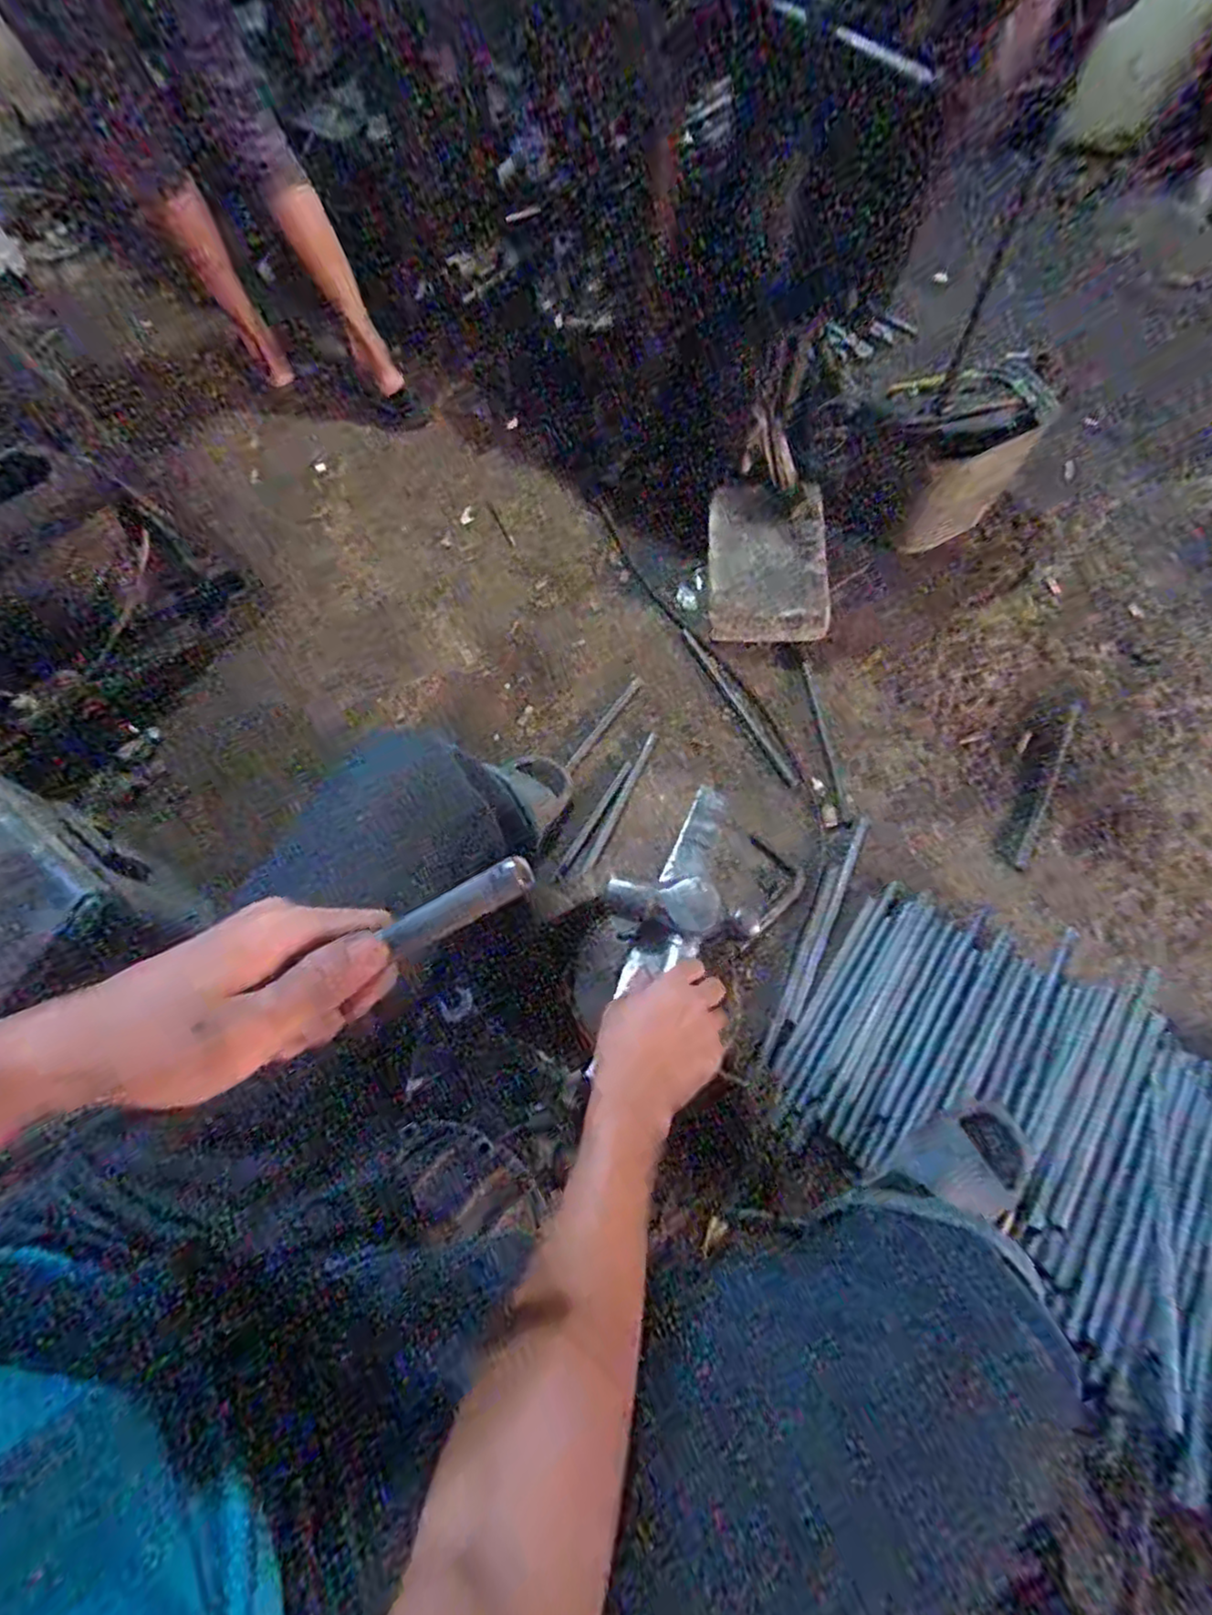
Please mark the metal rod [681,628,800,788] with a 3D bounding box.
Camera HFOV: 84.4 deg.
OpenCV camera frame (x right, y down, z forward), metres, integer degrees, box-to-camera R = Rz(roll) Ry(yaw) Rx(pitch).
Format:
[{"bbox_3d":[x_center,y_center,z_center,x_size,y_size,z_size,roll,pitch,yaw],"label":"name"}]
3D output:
[{"bbox_3d":[0.224,-0.172,1.129,0.023,0.014,0.333,-28,71,-10],"label":"metal rod"}]

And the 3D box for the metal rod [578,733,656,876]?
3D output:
[{"bbox_3d":[0.023,-0.009,1.042,0.015,0.018,0.262,24,70,10],"label":"metal rod"}]

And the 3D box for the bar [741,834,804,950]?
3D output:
[{"bbox_3d":[0.242,0.131,0.967,0.085,0.014,0.179,18,61,-7],"label":"bar"}]

